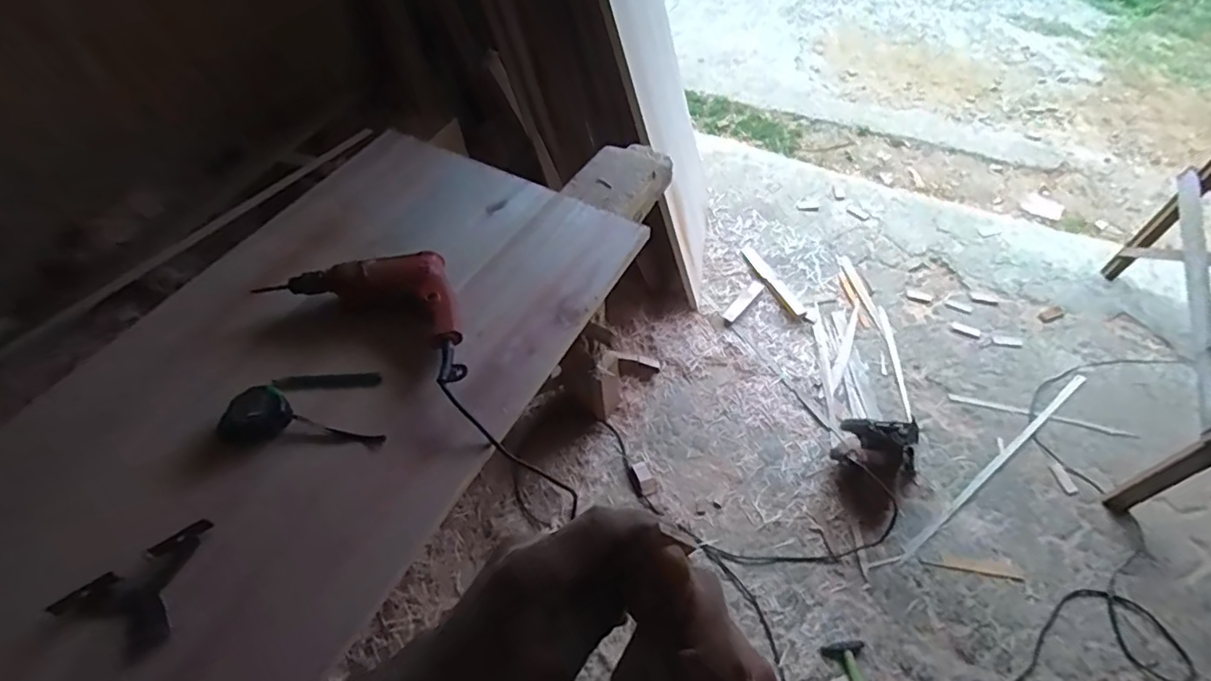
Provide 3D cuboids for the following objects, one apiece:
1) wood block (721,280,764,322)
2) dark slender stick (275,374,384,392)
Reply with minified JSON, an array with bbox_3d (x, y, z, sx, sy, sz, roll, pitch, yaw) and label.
[{"bbox_3d":[0.452,-0.130,1.858,0.044,0.010,0.213,33,58,25],"label":"wood block"},{"bbox_3d":[-0.374,0.057,0.773,0.137,0.006,0.022,-2,62,-4],"label":"dark slender stick"}]

